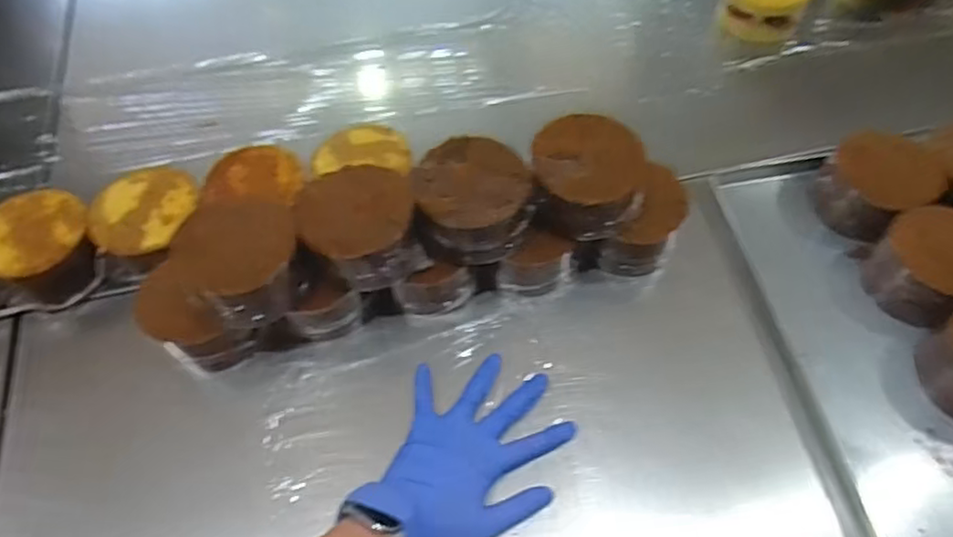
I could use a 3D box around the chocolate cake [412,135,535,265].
[{"bbox_3d":[-0.007,-0.061,0.551,0.090,0.054,0.092,-1,58,1],"label":"chocolate cake"}]

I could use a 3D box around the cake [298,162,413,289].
[{"bbox_3d":[-0.098,-0.037,0.546,0.090,0.054,0.086,-5,58,-1],"label":"cake"}]

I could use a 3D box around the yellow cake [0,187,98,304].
[{"bbox_3d":[-0.402,-0.016,0.610,0.100,0.067,0.098,32,65,20],"label":"yellow cake"}]

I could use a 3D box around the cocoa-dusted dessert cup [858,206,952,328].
[{"bbox_3d":[0.416,-0.002,0.592,0.096,0.053,0.089,-1,58,1],"label":"cocoa-dusted dessert cup"}]

